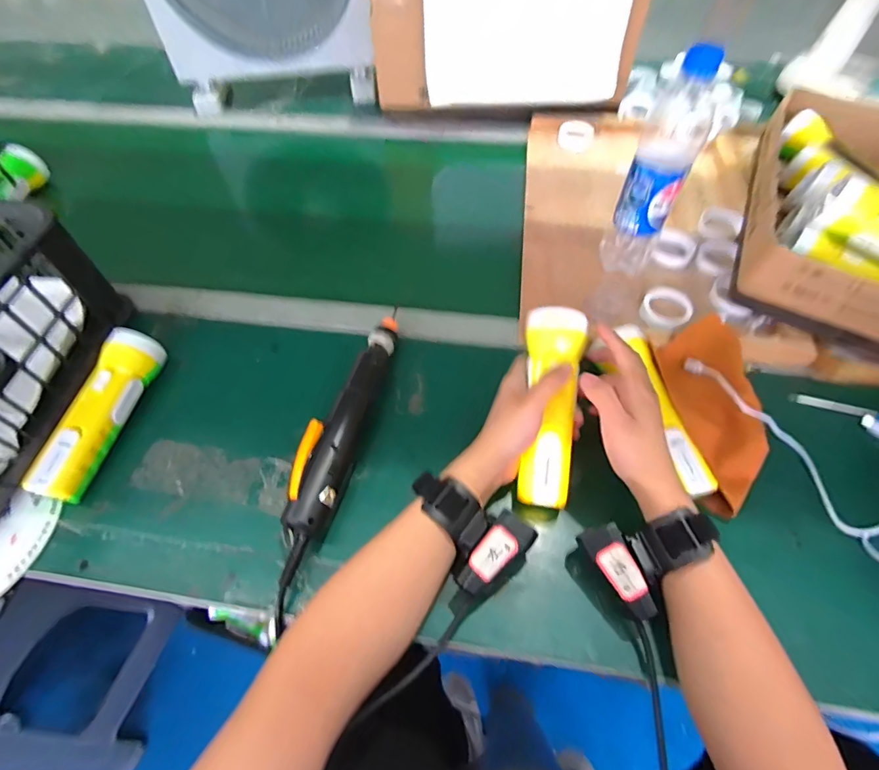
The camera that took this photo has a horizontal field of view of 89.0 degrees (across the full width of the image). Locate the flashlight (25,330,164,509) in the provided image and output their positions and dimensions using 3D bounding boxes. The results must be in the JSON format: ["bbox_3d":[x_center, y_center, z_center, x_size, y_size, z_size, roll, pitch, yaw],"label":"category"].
[{"bbox_3d":[-0.337,0.024,0.444,0.043,0.044,0.179,9,57,7],"label":"flashlight"}]

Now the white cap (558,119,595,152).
[{"bbox_3d":[0.224,-0.409,0.736,0.053,0.031,0.053,-1,56,1],"label":"white cap"}]

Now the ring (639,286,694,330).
[{"bbox_3d":[0.258,-0.088,0.508,0.047,0.019,0.052,-38,63,-22],"label":"ring"}]

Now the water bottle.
[{"bbox_3d":[0.234,-0.226,0.483,0.061,0.222,0.074,22,59,15],"label":"water bottle"}]

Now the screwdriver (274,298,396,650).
[{"bbox_3d":[-0.095,0.050,0.423,0.041,0.049,0.307,10,57,8],"label":"screwdriver"}]

